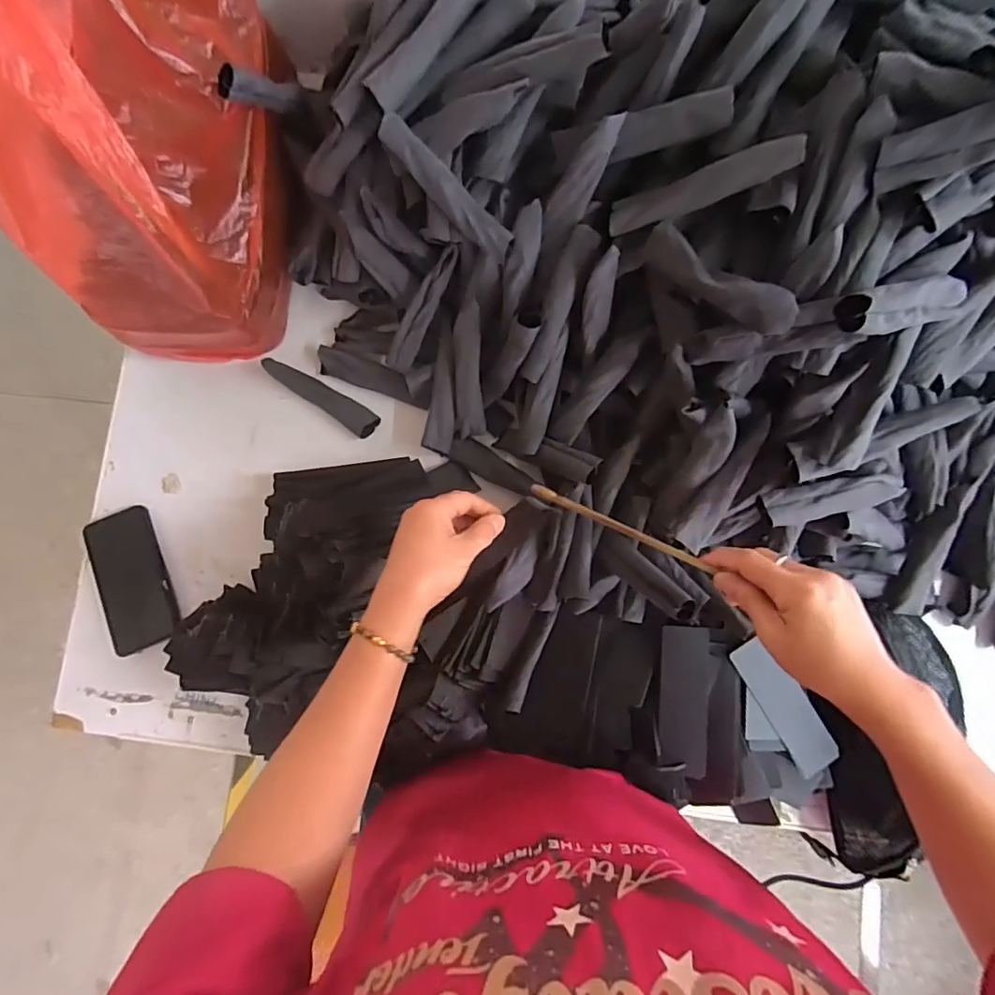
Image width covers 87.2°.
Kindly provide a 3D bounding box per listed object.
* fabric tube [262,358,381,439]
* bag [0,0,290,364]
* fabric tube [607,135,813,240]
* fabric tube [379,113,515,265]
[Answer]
[{"bbox_3d":[-0.213,-0.124,0.629,0.150,0.016,0.032,34,86,5],"label":"fabric tube"},{"bbox_3d":[-0.347,-0.351,0.493,0.193,0.356,0.317,4,84,3],"label":"bag"},{"bbox_3d":[0.163,-0.250,0.423,0.149,0.016,0.025,-4,83,37],"label":"fabric tube"},{"bbox_3d":[-0.045,-0.280,0.477,0.148,0.023,0.027,42,87,-16],"label":"fabric tube"}]

